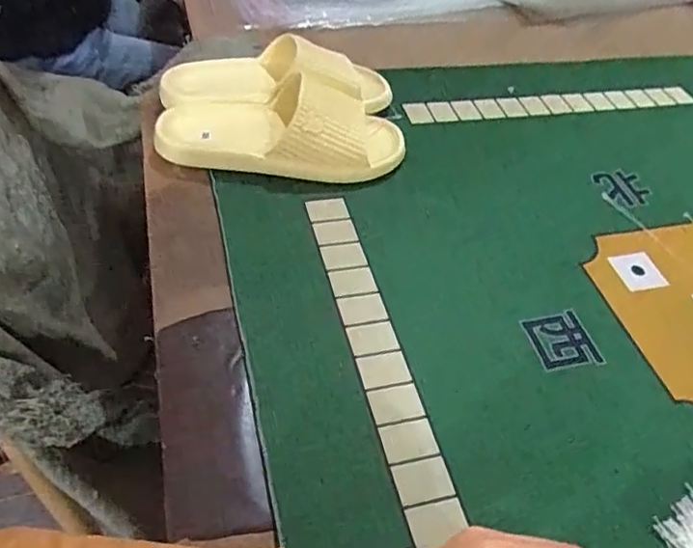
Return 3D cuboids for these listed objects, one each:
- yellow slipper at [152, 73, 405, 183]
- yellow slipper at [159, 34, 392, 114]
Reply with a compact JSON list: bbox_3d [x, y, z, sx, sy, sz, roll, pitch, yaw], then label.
[{"bbox_3d":[-0.064,-0.149,0.632,0.238,0.065,0.090,4,47,-4],"label":"yellow slipper"},{"bbox_3d":[-0.076,-0.209,0.681,0.247,0.077,0.096,3,47,-4],"label":"yellow slipper"}]

